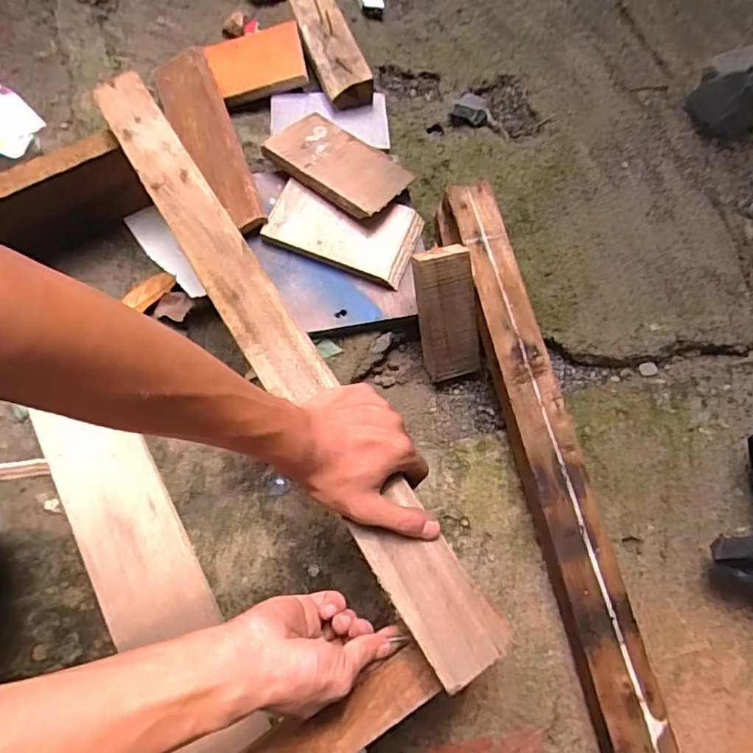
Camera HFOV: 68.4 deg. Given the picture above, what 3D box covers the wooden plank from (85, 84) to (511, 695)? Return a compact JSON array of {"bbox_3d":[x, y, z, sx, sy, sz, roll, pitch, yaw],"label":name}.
[{"bbox_3d":[-0.112,-0.055,0.513,0.062,0.013,0.689,-30,70,-12],"label":"wooden plank"}]

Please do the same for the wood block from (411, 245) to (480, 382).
[{"bbox_3d":[0.085,-0.075,0.677,0.069,0.157,0.033,-13,24,-6],"label":"wood block"}]

